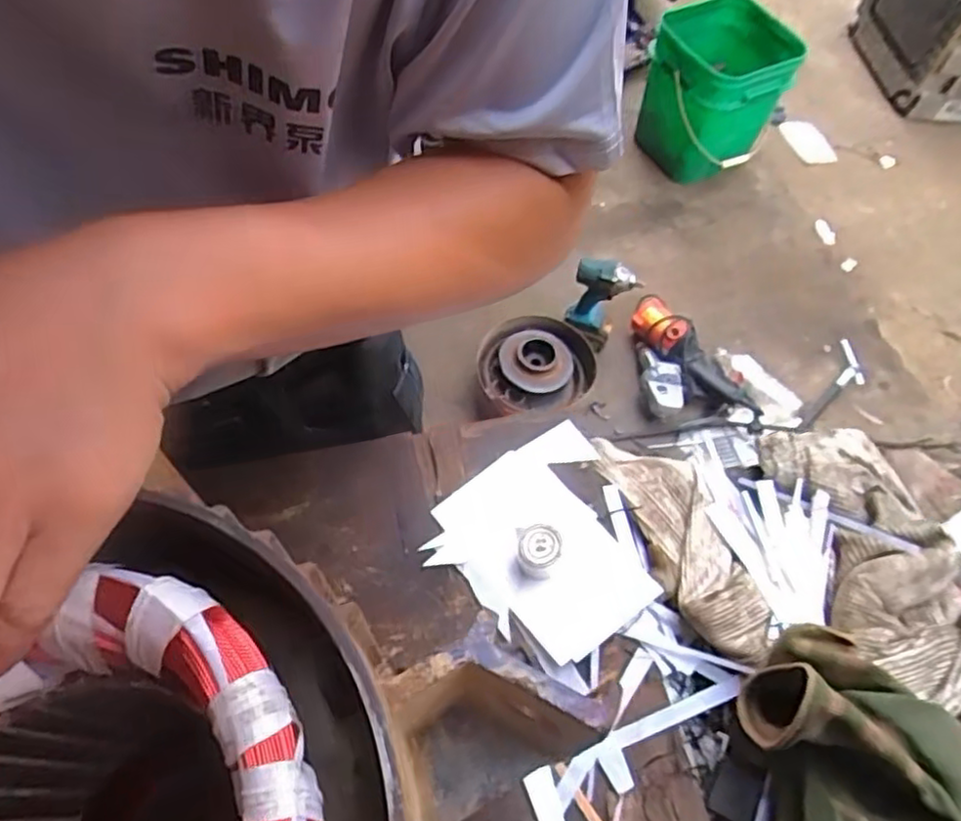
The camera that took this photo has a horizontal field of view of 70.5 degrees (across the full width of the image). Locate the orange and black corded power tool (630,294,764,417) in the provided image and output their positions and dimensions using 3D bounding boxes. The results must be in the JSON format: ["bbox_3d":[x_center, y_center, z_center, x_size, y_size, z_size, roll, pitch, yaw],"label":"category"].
[{"bbox_3d":[0.478,-0.115,1.543,0.116,0.081,0.371,-30,65,-16],"label":"orange and black corded power tool"}]

